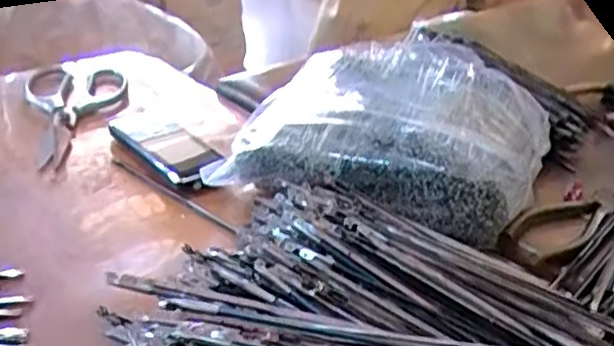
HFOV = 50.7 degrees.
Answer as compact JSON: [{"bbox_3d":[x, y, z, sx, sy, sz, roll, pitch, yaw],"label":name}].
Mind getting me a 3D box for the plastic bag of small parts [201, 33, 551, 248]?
[{"bbox_3d":[0.079,-0.042,0.539,0.230,0.062,0.253,15,31,15],"label":"plastic bag of small parts"}]

